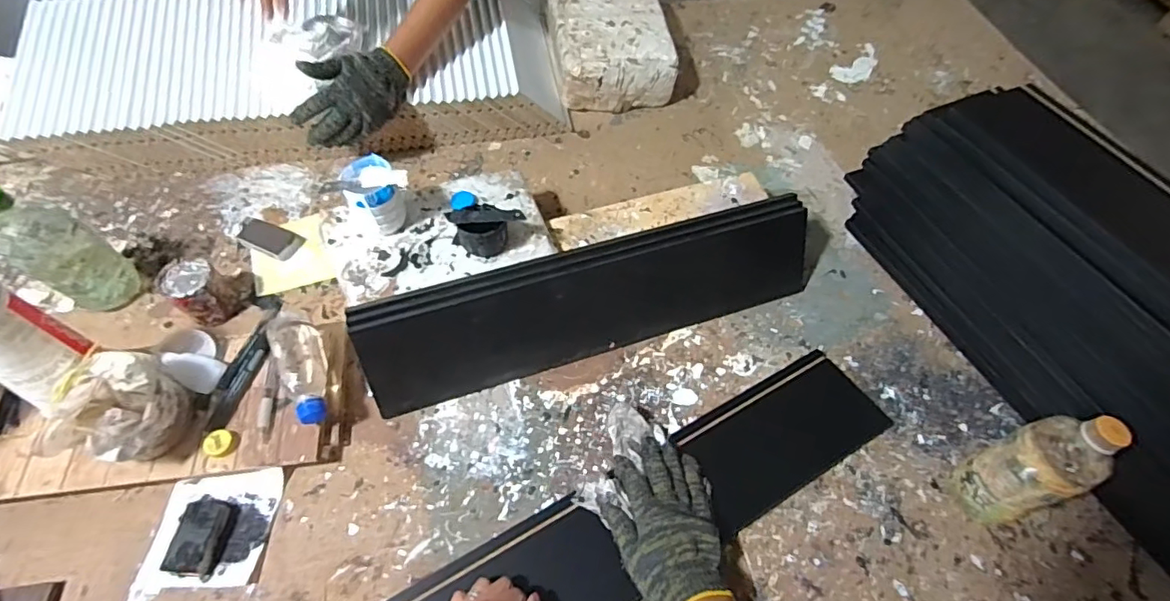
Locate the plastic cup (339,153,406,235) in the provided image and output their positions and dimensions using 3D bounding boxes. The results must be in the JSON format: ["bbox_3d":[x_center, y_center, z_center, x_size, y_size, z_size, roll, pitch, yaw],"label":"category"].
[{"bbox_3d":[-0.264,-0.128,0.701,0.069,0.087,0.074,3,57,-4],"label":"plastic cup"}]

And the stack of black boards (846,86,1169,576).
[{"bbox_3d":[0.614,0.027,0.634,0.137,0.279,0.657,-20,62,-17],"label":"stack of black boards"}]

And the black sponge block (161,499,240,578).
[{"bbox_3d":[-0.415,0.255,0.598,0.048,0.024,0.074,6,55,2],"label":"black sponge block"}]

